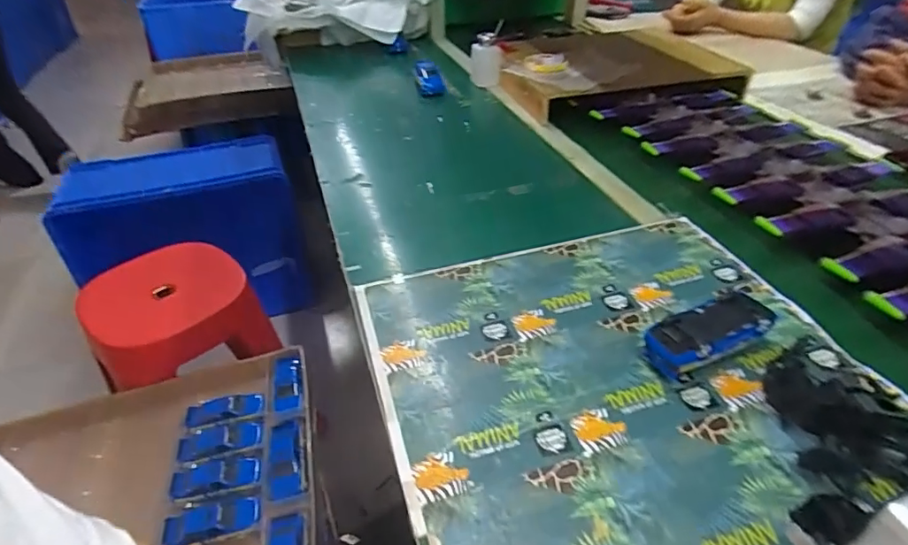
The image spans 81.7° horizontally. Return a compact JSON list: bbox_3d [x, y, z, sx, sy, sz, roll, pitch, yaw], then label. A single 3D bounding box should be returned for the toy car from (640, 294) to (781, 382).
[{"bbox_3d":[0.245,0.062,0.511,0.124,0.044,0.053,-19,42,-21],"label":"toy car"}]

